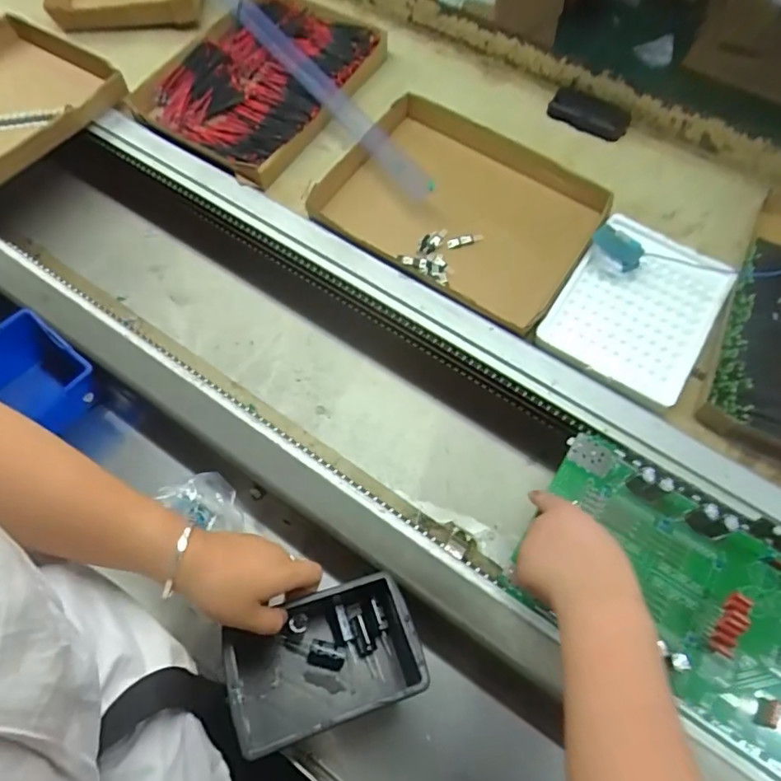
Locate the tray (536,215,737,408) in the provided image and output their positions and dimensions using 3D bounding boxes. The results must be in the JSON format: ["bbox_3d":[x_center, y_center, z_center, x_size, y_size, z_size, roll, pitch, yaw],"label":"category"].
[{"bbox_3d":[0.278,-0.096,0.578,0.154,0.032,0.202,31,70,14],"label":"tray"}]

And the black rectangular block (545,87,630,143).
[{"bbox_3d":[0.266,-0.369,0.696,0.104,0.016,0.042,25,107,9],"label":"black rectangular block"}]

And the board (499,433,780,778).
[{"bbox_3d":[0.290,0.196,0.446,0.351,0.032,0.173,32,70,14],"label":"board"}]

